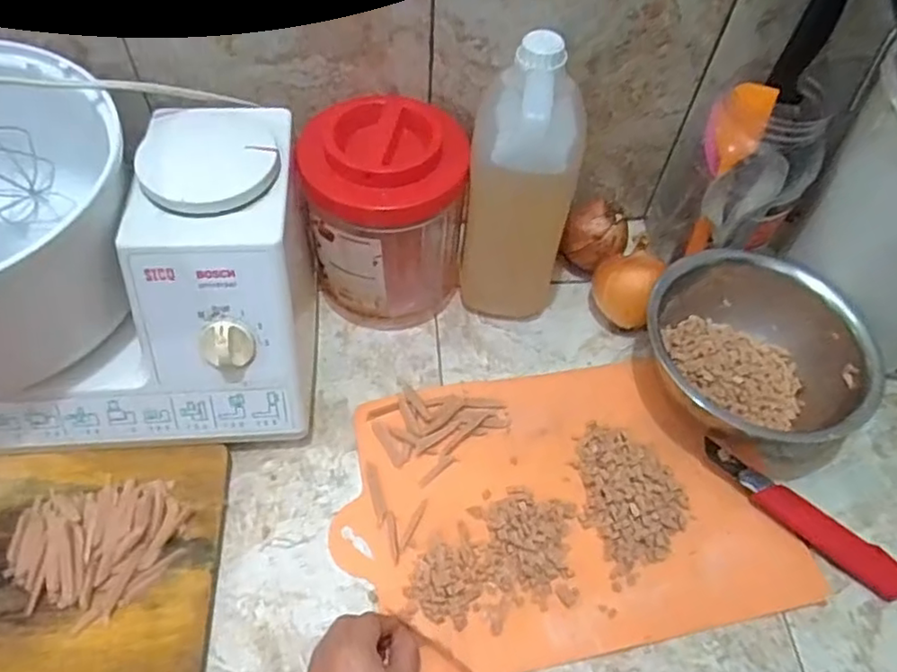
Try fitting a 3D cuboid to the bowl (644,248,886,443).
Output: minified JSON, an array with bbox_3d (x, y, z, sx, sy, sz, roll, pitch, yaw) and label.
[{"bbox_3d":[0.265,0.024,0.569,0.180,0.094,0.175,3,55,-5],"label":"bowl"}]

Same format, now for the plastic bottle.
[{"bbox_3d":[0.064,-0.128,0.579,0.086,0.235,0.116,10,55,0],"label":"plastic bottle"}]

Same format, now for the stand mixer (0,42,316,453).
[{"bbox_3d":[-0.309,-0.059,0.512,0.370,0.232,0.236,-1,55,-8],"label":"stand mixer"}]

